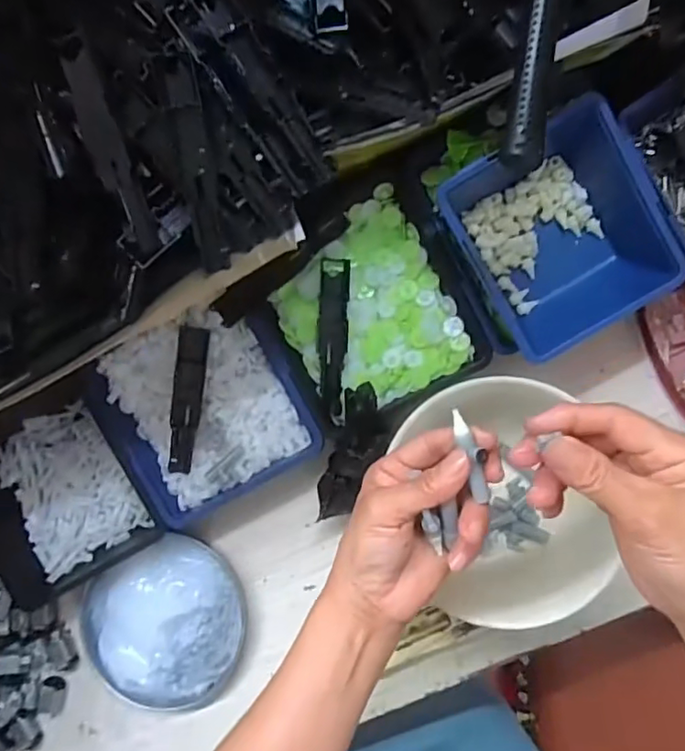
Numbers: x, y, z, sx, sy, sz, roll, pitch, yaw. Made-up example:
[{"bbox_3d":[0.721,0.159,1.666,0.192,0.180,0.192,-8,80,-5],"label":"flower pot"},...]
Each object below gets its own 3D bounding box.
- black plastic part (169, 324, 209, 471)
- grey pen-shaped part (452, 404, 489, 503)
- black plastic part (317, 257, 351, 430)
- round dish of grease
[{"bbox_3d":[-0.123,0.021,0.453,0.023,0.005,0.117,6,102,-14],"label":"black plastic part"},{"bbox_3d":[0.067,0.041,0.294,0.012,0.010,0.050,-17,95,5],"label":"grey pen-shaped part"},{"bbox_3d":[-0.008,-0.026,0.440,0.023,0.011,0.124,2,87,7],"label":"black plastic part"},{"bbox_3d":[-0.151,0.218,0.493,0.142,0.024,0.138,0,87,6],"label":"round dish of grease"}]

